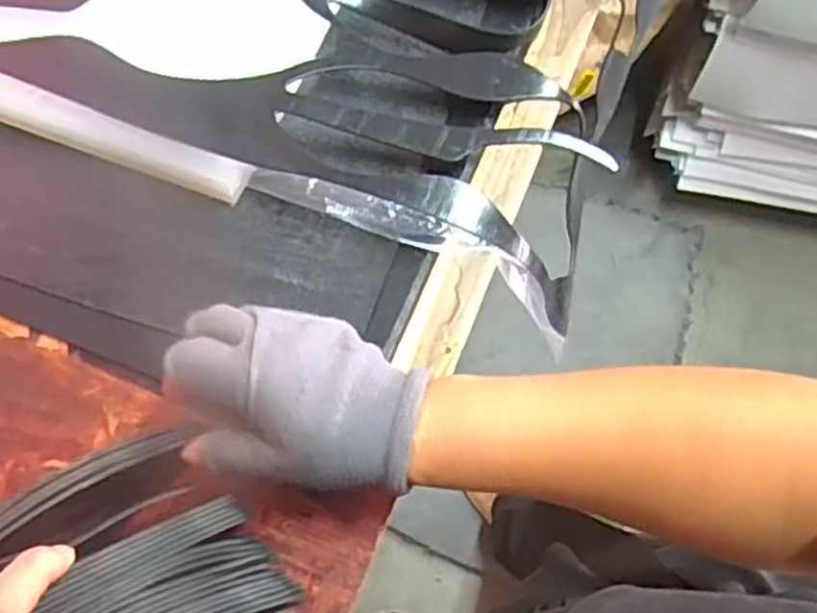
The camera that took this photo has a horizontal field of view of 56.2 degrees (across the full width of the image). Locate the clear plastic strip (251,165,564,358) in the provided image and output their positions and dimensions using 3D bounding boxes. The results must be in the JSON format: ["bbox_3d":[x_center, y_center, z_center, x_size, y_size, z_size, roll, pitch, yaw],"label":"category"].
[{"bbox_3d":[0.022,-0.041,0.470,0.236,0.069,0.047,25,69,-19],"label":"clear plastic strip"}]

